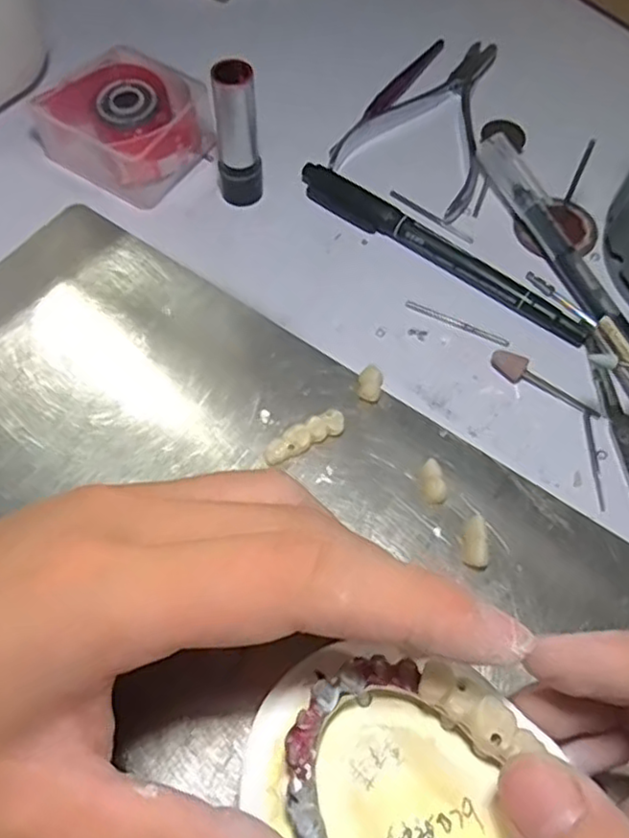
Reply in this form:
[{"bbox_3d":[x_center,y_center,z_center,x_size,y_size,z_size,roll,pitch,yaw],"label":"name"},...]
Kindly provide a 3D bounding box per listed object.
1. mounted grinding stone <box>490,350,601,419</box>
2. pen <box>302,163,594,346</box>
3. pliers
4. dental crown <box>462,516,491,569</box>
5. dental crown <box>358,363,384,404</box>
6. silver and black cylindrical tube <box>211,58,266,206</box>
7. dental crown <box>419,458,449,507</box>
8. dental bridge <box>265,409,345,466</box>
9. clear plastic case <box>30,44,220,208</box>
[{"bbox_3d":[0.088,-0.013,0.254,0.045,0.007,0.008,33,67,14],"label":"mounted grinding stone"},{"bbox_3d":[0.051,-0.071,0.280,0.140,0.010,0.013,37,68,16],"label":"pen"},{"bbox_3d":[0.060,-0.148,0.319,0.064,0.008,0.119,25,65,10],"label":"pliers"},{"bbox_3d":[0.054,0.042,0.224,0.009,0.008,0.016,2,63,-1],"label":"dental crown"},{"bbox_3d":[0.021,-0.013,0.253,0.009,0.007,0.014,11,64,4],"label":"dental crown"},{"bbox_3d":[-0.031,-0.114,0.274,0.018,0.061,0.014,-4,64,-4],"label":"silver and black cylindrical tube"},{"bbox_3d":[0.042,0.022,0.233,0.010,0.006,0.015,-1,63,-2],"label":"dental crown"},{"bbox_3d":[-0.004,0.006,0.241,0.031,0.008,0.009,-26,67,-14],"label":"dental bridge"},{"bbox_3d":[-0.085,-0.133,0.298,0.063,0.031,0.054,36,68,15],"label":"clear plastic case"}]

